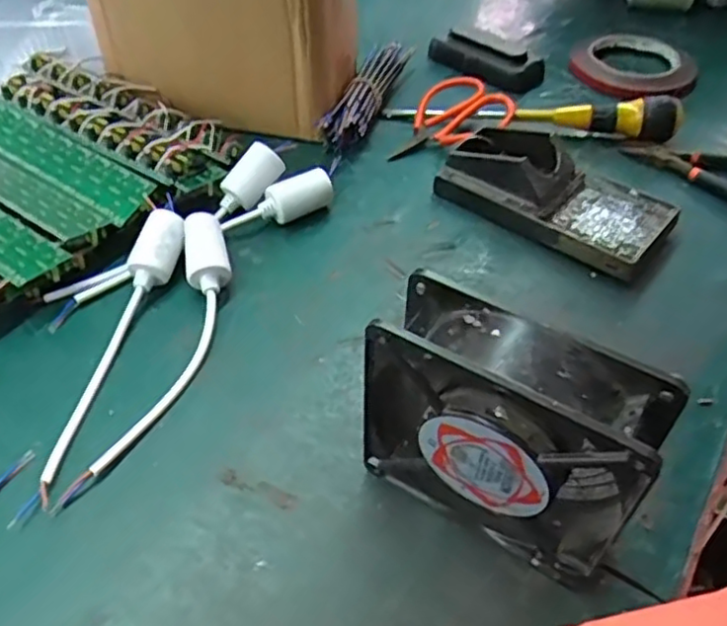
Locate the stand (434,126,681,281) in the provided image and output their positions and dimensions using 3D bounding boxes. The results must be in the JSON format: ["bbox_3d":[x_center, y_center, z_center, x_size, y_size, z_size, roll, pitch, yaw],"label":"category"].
[{"bbox_3d":[0.138,-0.090,0.481,0.154,0.043,0.079,32,55,26],"label":"stand"}]

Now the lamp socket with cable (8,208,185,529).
[{"bbox_3d":[-0.148,0.017,0.384,0.027,0.030,0.201,10,48,9],"label":"lamp socket with cable"}]

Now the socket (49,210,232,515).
[{"bbox_3d":[-0.113,0.018,0.384,0.039,0.031,0.193,8,48,7],"label":"socket"}]

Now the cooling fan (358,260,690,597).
[{"bbox_3d":[0.060,0.055,0.301,0.118,0.120,0.039,26,52,22],"label":"cooling fan"}]

